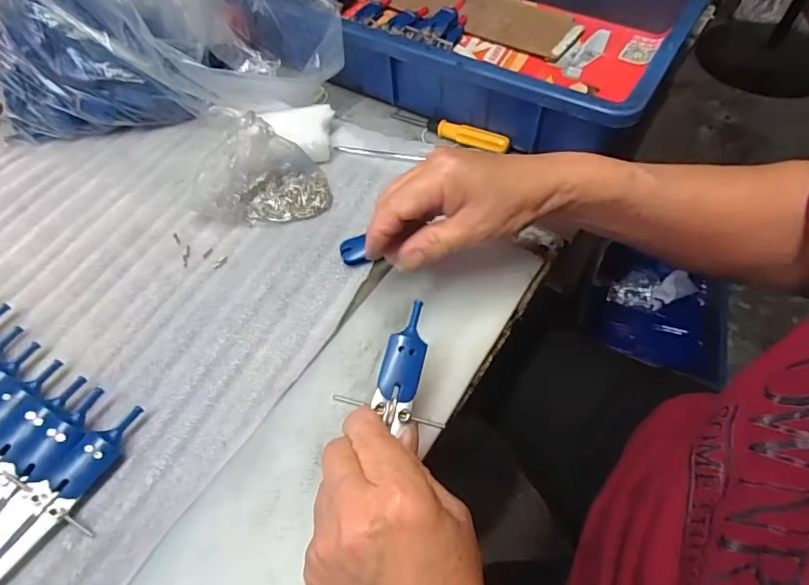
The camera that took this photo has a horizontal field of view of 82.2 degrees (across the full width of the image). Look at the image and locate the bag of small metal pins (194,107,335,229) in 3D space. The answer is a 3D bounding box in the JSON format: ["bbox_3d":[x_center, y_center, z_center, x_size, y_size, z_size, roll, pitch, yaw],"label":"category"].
[{"bbox_3d":[-0.119,-0.101,0.369,0.108,0.073,0.059,-8,55,-3],"label":"bag of small metal pins"}]

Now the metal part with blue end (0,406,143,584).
[{"bbox_3d":[-0.199,0.125,0.248,0.022,0.018,0.147,25,60,17],"label":"metal part with blue end"}]

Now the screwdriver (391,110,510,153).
[{"bbox_3d":[0.040,-0.155,0.438,0.125,0.013,0.013,30,61,19],"label":"screwdriver"}]

